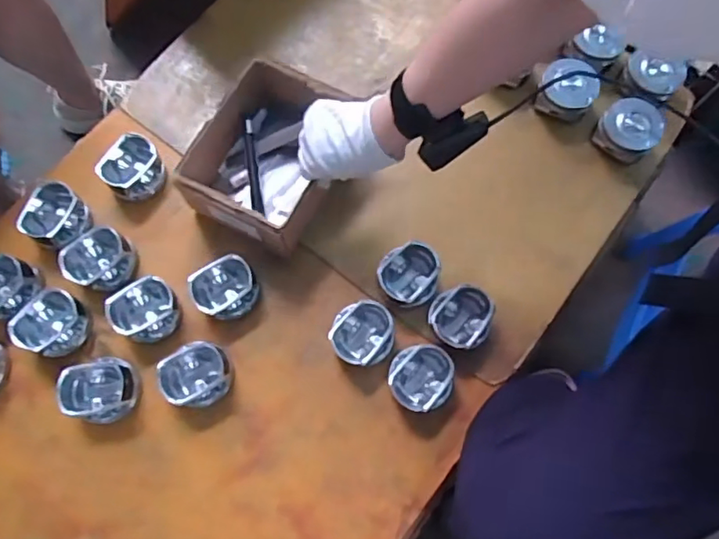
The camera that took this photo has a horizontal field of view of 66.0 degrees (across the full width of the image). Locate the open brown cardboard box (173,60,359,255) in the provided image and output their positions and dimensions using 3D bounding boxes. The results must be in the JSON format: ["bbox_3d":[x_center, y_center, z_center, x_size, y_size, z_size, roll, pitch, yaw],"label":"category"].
[{"bbox_3d":[-0.115,-0.143,0.686,0.150,0.087,0.193,25,76,7],"label":"open brown cardboard box"}]

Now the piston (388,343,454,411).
[{"bbox_3d":[0.073,0.130,0.658,0.077,0.041,0.078,5,74,2],"label":"piston"}]

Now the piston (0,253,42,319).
[{"bbox_3d":[-0.434,0.022,0.670,0.067,0.045,0.078,21,75,6],"label":"piston"}]

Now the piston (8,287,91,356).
[{"bbox_3d":[-0.362,0.065,0.658,0.065,0.049,0.071,0,74,0],"label":"piston"}]

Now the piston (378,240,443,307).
[{"bbox_3d":[0.061,0.008,0.682,0.076,0.040,0.071,0,74,0],"label":"piston"}]

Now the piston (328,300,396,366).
[{"bbox_3d":[0.003,0.076,0.660,0.073,0.037,0.073,0,74,0],"label":"piston"}]

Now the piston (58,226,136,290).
[{"bbox_3d":[-0.322,-0.013,0.684,0.078,0.045,0.074,9,74,3],"label":"piston"}]

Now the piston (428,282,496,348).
[{"bbox_3d":[0.123,0.056,0.675,0.069,0.054,0.072,0,74,0],"label":"piston"}]

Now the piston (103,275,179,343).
[{"bbox_3d":[-0.257,0.051,0.667,0.076,0.045,0.069,-37,77,-9],"label":"piston"}]

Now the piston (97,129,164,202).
[{"bbox_3d":[-0.287,-0.130,0.704,0.065,0.047,0.078,40,78,11],"label":"piston"}]

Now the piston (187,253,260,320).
[{"bbox_3d":[-0.162,0.025,0.672,0.077,0.040,0.067,-33,77,-8],"label":"piston"}]

